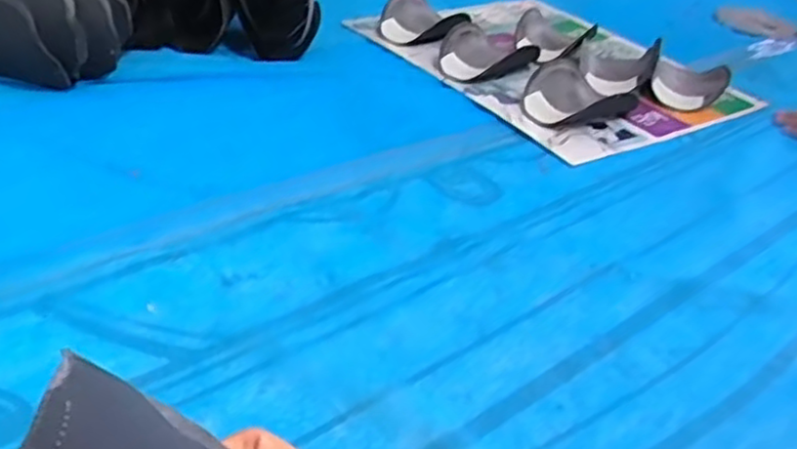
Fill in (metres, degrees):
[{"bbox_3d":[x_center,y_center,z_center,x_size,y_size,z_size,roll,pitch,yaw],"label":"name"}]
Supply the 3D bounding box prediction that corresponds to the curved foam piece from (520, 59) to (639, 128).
[{"bbox_3d":[0.209,-0.161,0.858,0.144,0.033,0.112,-10,37,-24],"label":"curved foam piece"}]

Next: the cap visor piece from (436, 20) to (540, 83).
[{"bbox_3d":[0.106,-0.227,0.941,0.129,0.044,0.109,-20,43,-35],"label":"cap visor piece"}]

